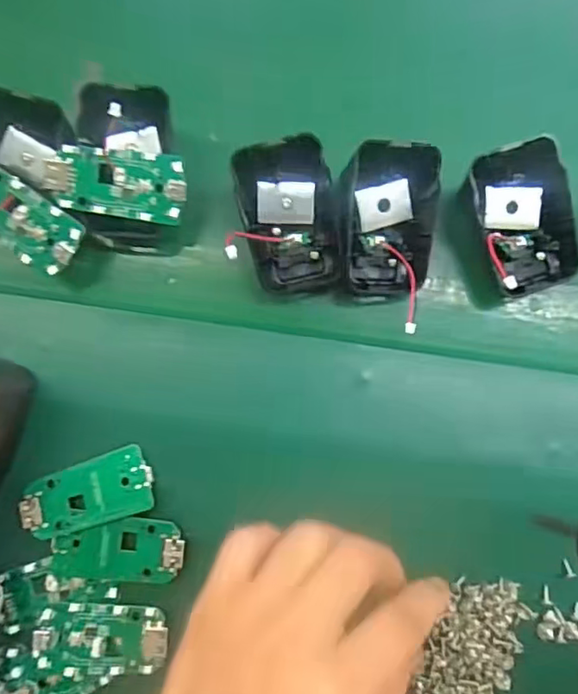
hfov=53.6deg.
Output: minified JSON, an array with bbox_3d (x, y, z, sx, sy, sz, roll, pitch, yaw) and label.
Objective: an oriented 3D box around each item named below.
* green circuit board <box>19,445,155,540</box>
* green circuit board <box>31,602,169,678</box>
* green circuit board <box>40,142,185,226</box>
[{"bbox_3d":[-0.098,0.073,0.280,0.062,0.005,0.032,-19,85,-3],"label":"green circuit board"},{"bbox_3d":[-0.090,0.140,0.273,0.064,0.005,0.032,1,77,5],"label":"green circuit board"},{"bbox_3d":[-0.082,-0.079,0.273,0.063,0.006,0.032,8,102,-6],"label":"green circuit board"}]

